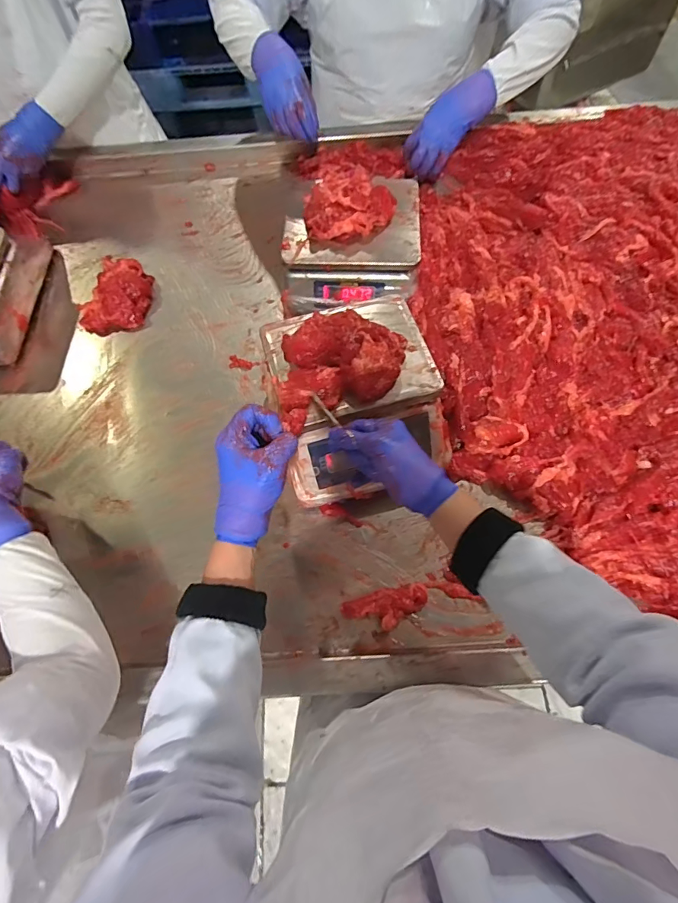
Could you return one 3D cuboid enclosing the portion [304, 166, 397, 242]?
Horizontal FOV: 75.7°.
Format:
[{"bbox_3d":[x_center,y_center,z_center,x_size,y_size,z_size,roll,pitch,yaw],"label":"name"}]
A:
[{"bbox_3d":[0.013,-0.399,0.699,0.138,0.051,0.096,-23,69,-7],"label":"portion"}]

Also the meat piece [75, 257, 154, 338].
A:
[{"bbox_3d":[-0.412,-0.289,0.801,0.118,0.046,0.147,4,69,4],"label":"meat piece"}]

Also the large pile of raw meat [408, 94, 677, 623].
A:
[{"bbox_3d":[0.577,-0.229,0.688,0.858,0.105,0.929,-3,68,1],"label":"large pile of raw meat"}]

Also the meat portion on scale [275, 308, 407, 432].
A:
[{"bbox_3d":[-0.002,-0.121,0.545,0.166,0.040,0.136,-20,69,-6],"label":"meat portion on scale"}]

